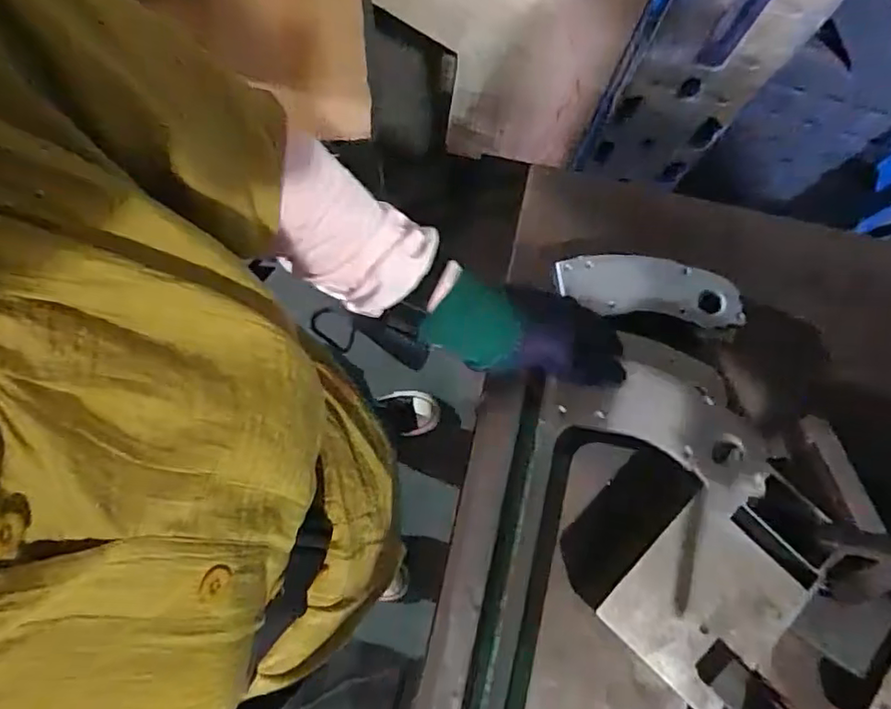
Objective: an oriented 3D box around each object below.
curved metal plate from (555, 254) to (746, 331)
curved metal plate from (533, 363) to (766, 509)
[{"bbox_3d":[0.202,-0.066,0.598,0.177,0.007,0.059,9,95,9],"label":"curved metal plate"},{"bbox_3d":[0.165,0.053,0.474,0.172,0.020,0.075,19,80,9],"label":"curved metal plate"}]

